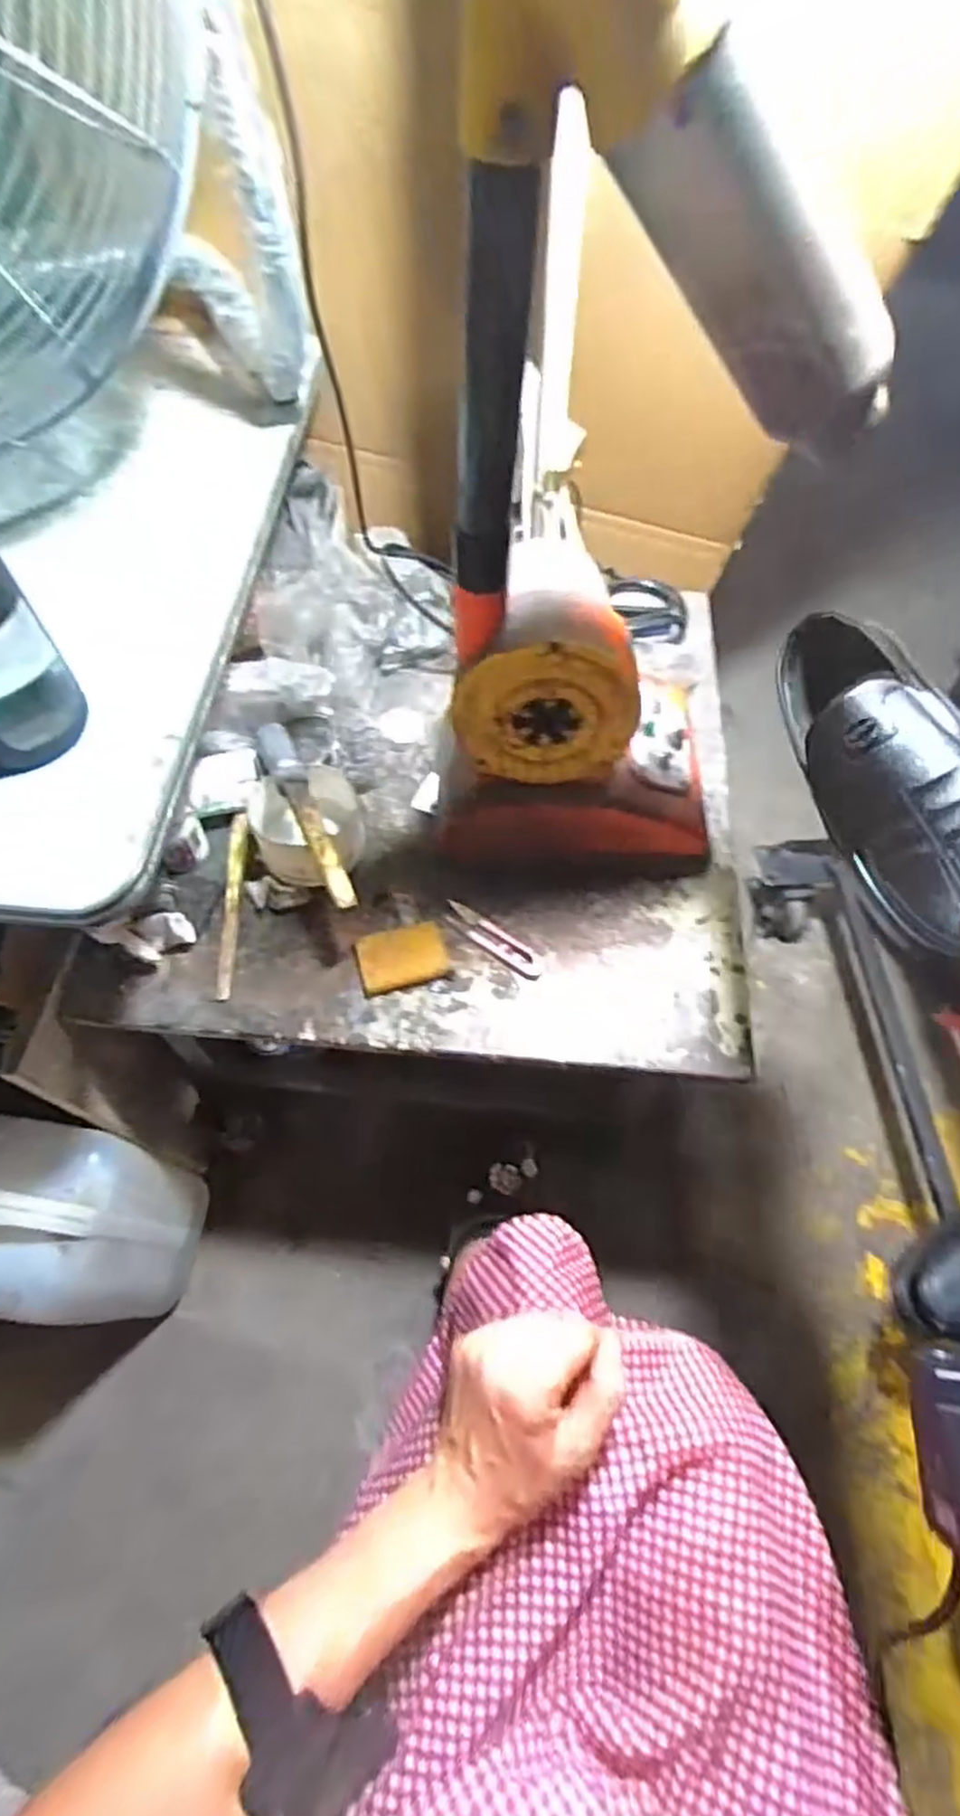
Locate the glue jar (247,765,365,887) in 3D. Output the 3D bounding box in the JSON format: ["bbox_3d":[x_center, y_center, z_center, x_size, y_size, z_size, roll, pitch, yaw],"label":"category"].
[{"bbox_3d":[-0.148,-0.068,0.615,0.092,0.072,0.091,1,62,-2],"label":"glue jar"}]

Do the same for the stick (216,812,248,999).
[{"bbox_3d":[-0.208,-0.005,0.608,0.015,0.013,0.170,-2,62,-3],"label":"stick"}]

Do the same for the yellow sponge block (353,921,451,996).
[{"bbox_3d":[-0.063,0.039,0.587,0.072,0.011,0.046,-17,64,-11],"label":"yellow sponge block"}]

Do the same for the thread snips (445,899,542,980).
[{"bbox_3d":[0.011,0.026,0.602,0.096,0.004,0.024,34,66,15],"label":"thread snips"}]

